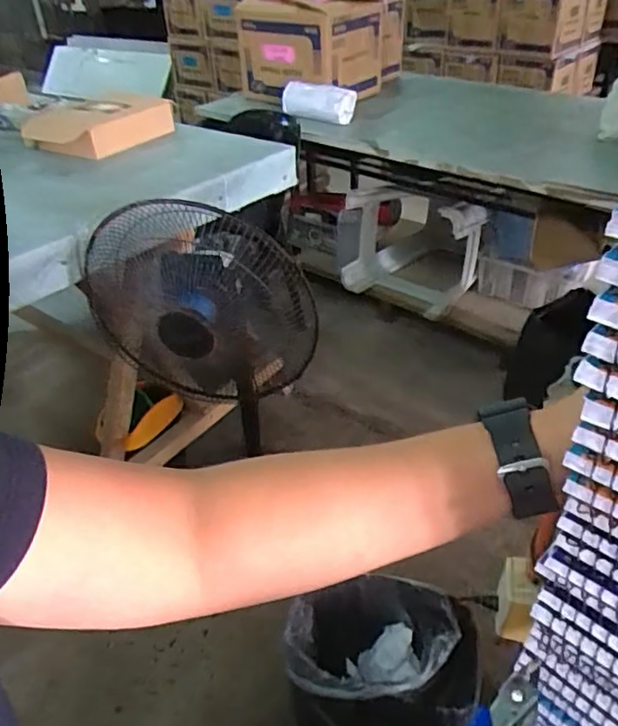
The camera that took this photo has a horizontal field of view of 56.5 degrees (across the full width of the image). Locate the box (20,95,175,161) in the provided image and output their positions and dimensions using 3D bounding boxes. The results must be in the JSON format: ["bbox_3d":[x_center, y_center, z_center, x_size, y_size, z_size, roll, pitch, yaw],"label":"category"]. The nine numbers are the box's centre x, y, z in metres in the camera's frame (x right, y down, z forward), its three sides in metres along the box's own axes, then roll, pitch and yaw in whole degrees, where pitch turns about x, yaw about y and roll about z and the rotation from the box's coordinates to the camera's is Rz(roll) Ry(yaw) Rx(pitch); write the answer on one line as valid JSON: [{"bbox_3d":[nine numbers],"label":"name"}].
[{"bbox_3d":[-0.504,-0.581,1.399,0.259,0.089,0.254,20,43,29],"label":"box"}]

